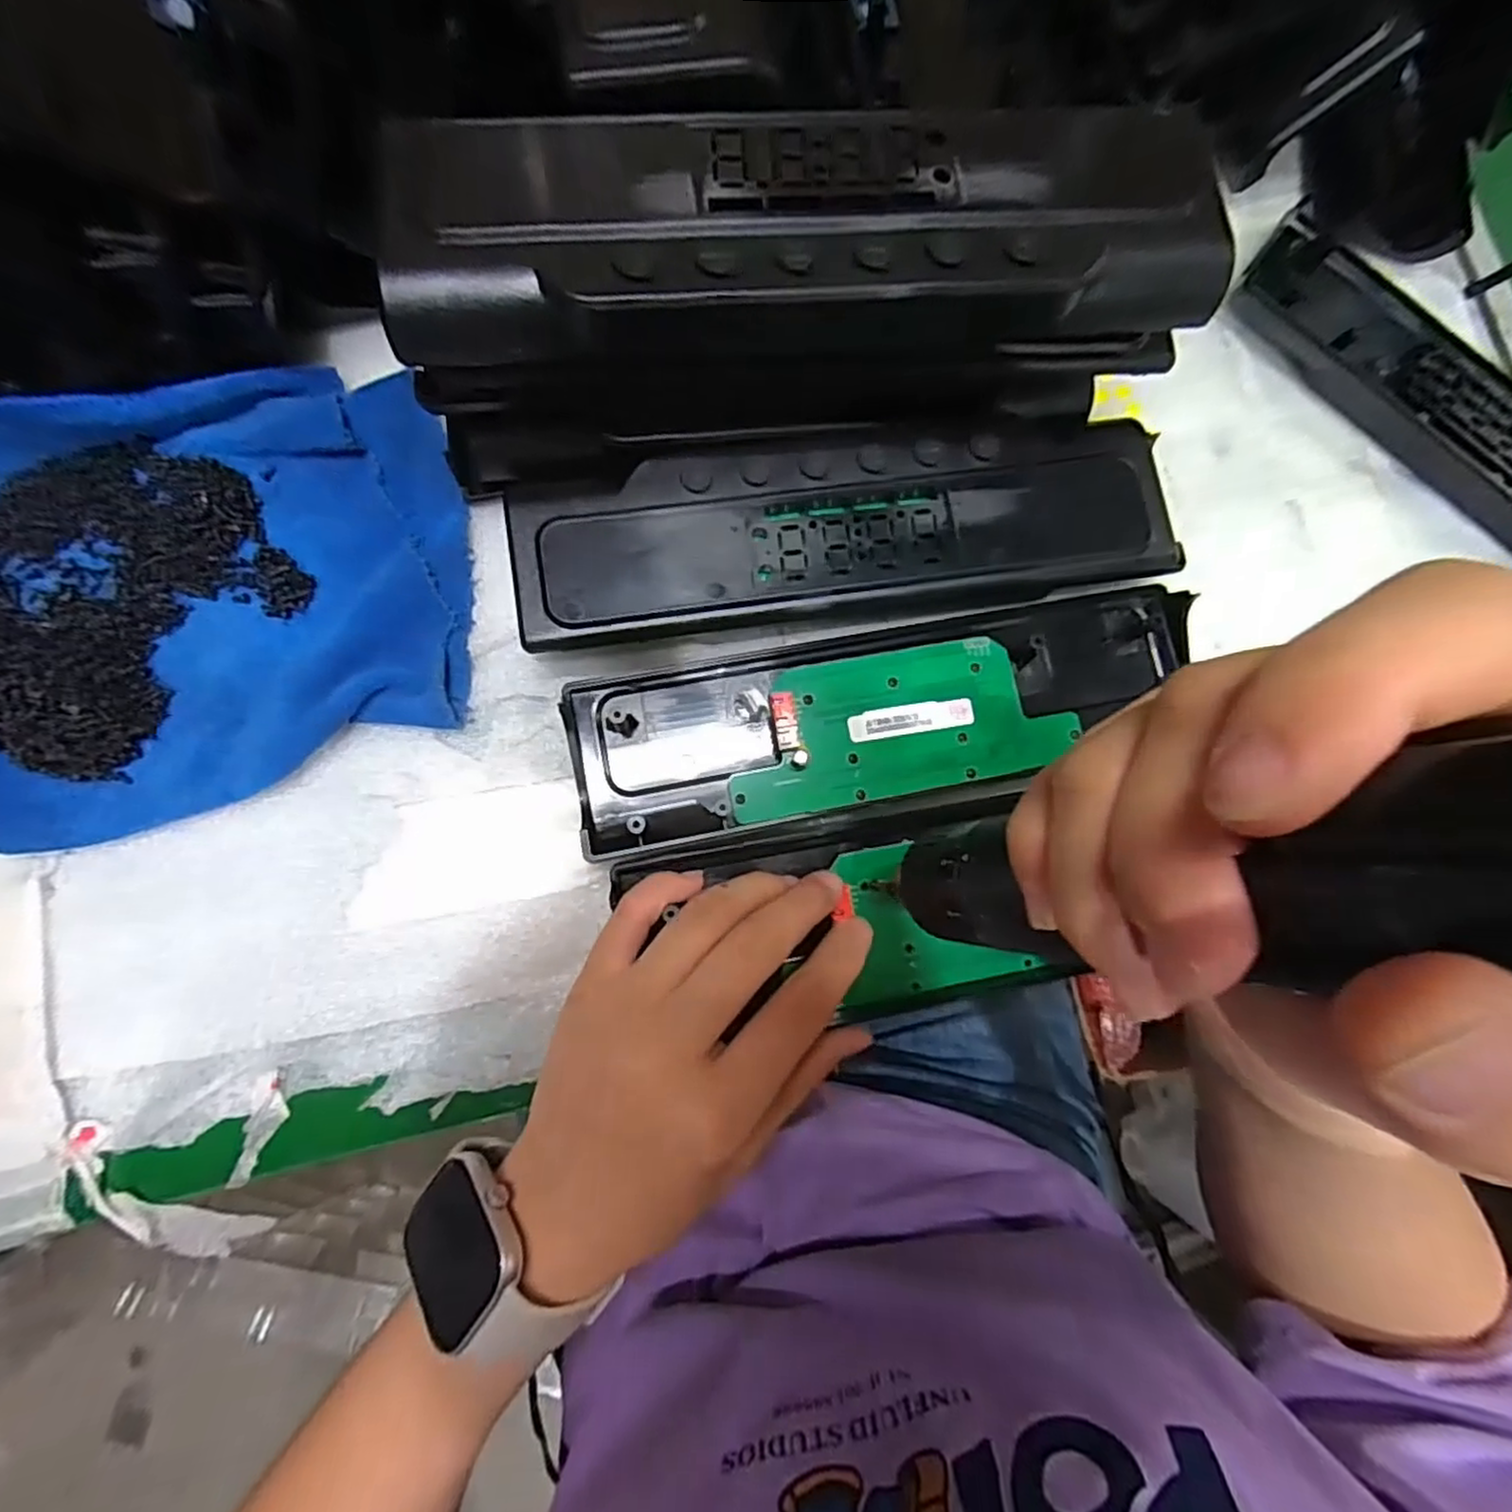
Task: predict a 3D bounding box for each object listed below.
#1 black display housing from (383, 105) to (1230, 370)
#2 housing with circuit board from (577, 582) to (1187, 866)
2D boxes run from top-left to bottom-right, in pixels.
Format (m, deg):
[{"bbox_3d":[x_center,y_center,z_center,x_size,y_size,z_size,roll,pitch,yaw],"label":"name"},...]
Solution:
[{"bbox_3d":[0.019,-0.146,0.212,0.239,0.036,0.071,-6,83,-6],"label":"black display housing"},{"bbox_3d":[0.049,-0.015,0.267,0.231,0.023,0.067,-10,86,-7],"label":"housing with circuit board"}]

